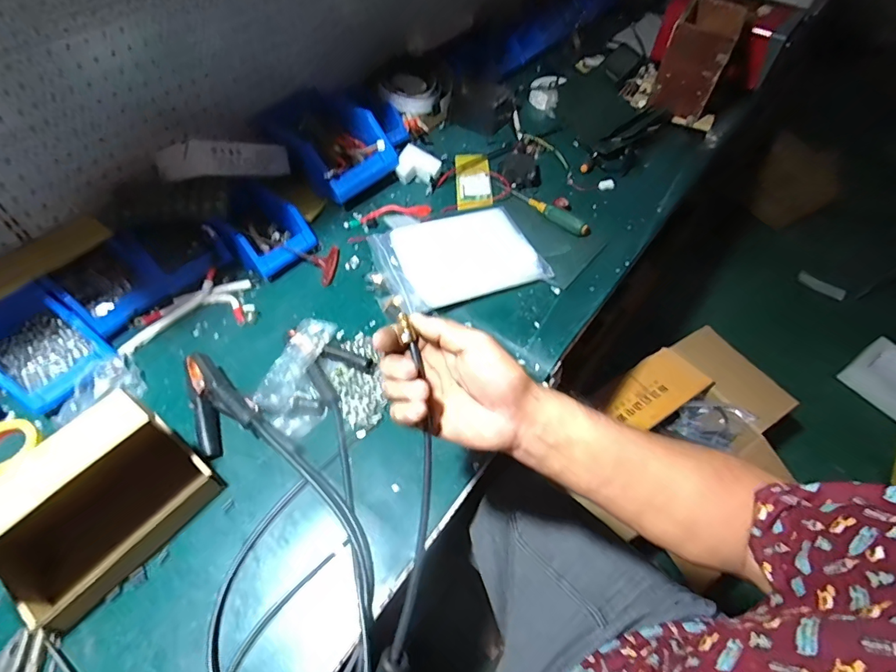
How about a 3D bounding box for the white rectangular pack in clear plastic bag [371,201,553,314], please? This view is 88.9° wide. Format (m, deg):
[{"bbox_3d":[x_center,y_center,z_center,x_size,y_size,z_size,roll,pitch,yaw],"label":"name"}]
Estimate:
[{"bbox_3d":[0.015,-0.145,0.798,0.276,0.041,0.197,-16,56,-14],"label":"white rectangular pack in clear plastic bag"}]

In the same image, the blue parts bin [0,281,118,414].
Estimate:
[{"bbox_3d":[-0.571,0.008,0.627,0.175,0.065,0.116,30,58,18],"label":"blue parts bin"}]

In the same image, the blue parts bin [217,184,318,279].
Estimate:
[{"bbox_3d":[-0.312,-0.179,0.779,0.123,0.072,0.132,-37,64,-25],"label":"blue parts bin"}]

